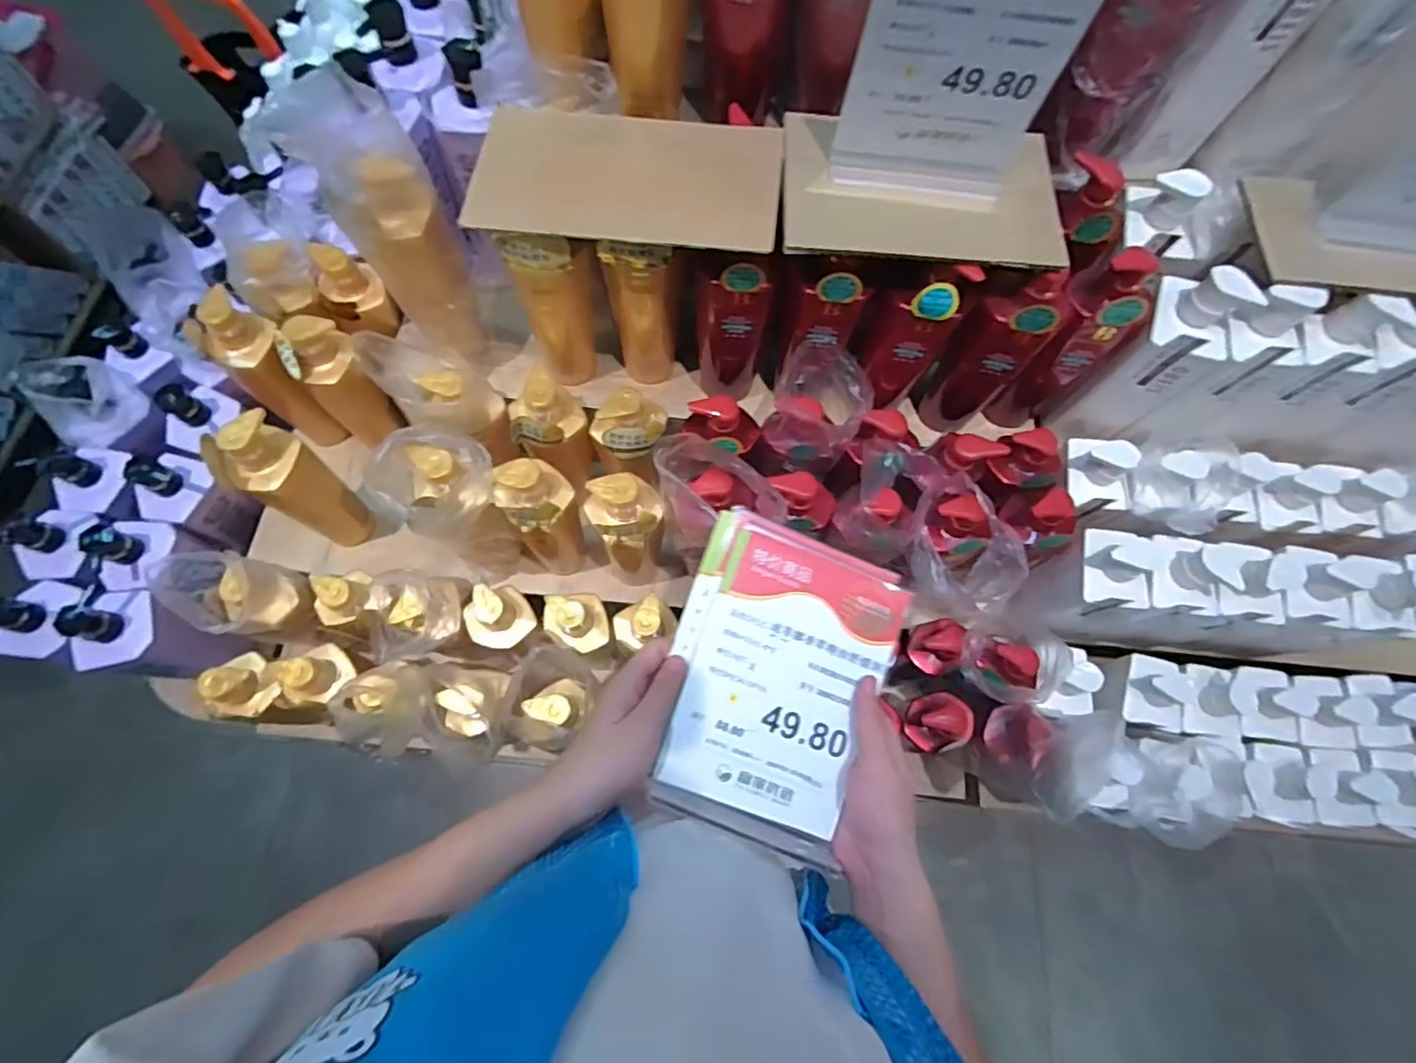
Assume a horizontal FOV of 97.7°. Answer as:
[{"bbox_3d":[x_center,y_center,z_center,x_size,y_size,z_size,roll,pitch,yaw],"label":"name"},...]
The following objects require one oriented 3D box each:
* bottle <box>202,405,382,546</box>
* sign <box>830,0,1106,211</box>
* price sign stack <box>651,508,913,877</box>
[{"bbox_3d":[-0.465,-0.048,0.709,0.062,0.227,0.078,34,72,9],"label":"bottle"},{"bbox_3d":[0.185,-0.339,0.445,0.147,0.212,0.023,11,70,1],"label":"sign"},{"bbox_3d":[0.051,0.114,0.481,0.163,0.015,0.225,21,79,-3],"label":"price sign stack"}]

